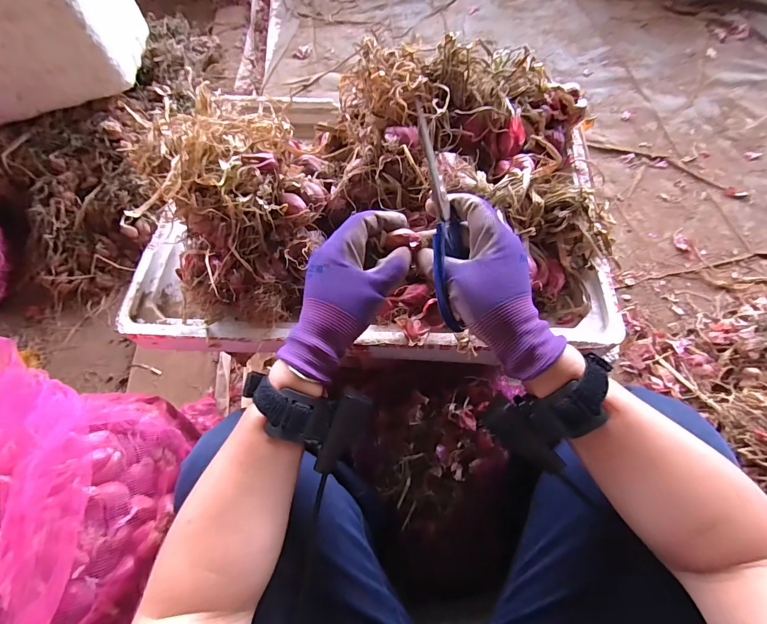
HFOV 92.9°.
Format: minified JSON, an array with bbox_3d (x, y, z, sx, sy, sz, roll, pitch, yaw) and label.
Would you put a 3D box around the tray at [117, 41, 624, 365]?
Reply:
[{"bbox_3d":[-0.014,-0.132,0.425,0.565,0.128,0.357,1,67,4],"label":"tray"}]

